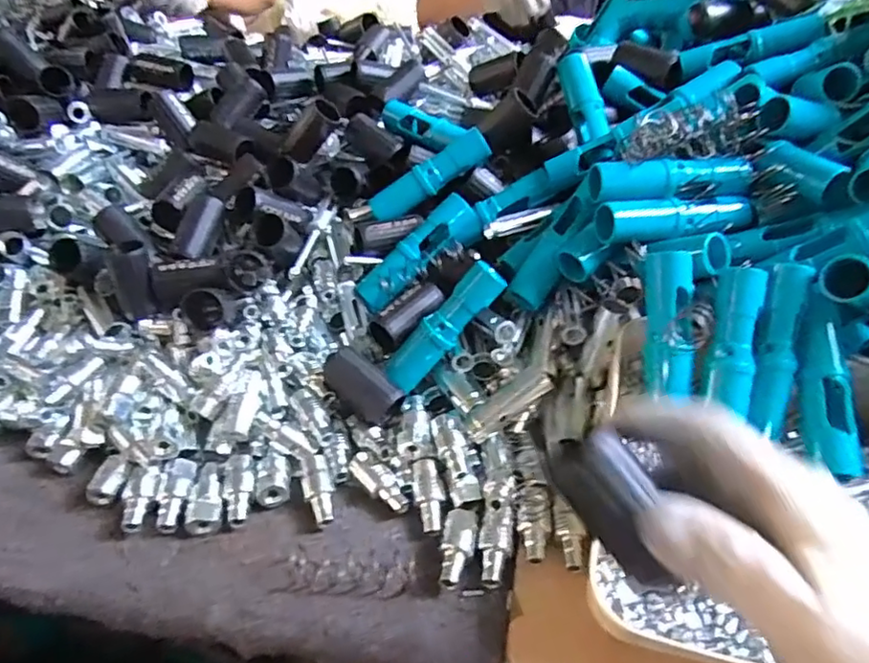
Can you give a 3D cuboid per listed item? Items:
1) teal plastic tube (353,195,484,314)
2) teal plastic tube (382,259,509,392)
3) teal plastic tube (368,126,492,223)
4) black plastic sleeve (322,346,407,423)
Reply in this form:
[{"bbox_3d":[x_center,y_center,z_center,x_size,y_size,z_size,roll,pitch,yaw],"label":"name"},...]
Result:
[{"bbox_3d":[-0.012,-0.065,0.526,0.122,0.032,0.039,-41,49,-5],"label":"teal plastic tube"},{"bbox_3d":[0.008,-0.003,0.472,0.119,0.028,0.027,-49,44,14],"label":"teal plastic tube"},{"bbox_3d":[-0.005,-0.141,0.555,0.119,0.026,0.023,-32,41,9],"label":"teal plastic tube"},{"bbox_3d":[-0.056,0.041,0.464,0.065,0.029,0.034,38,73,14],"label":"black plastic sleeve"}]

